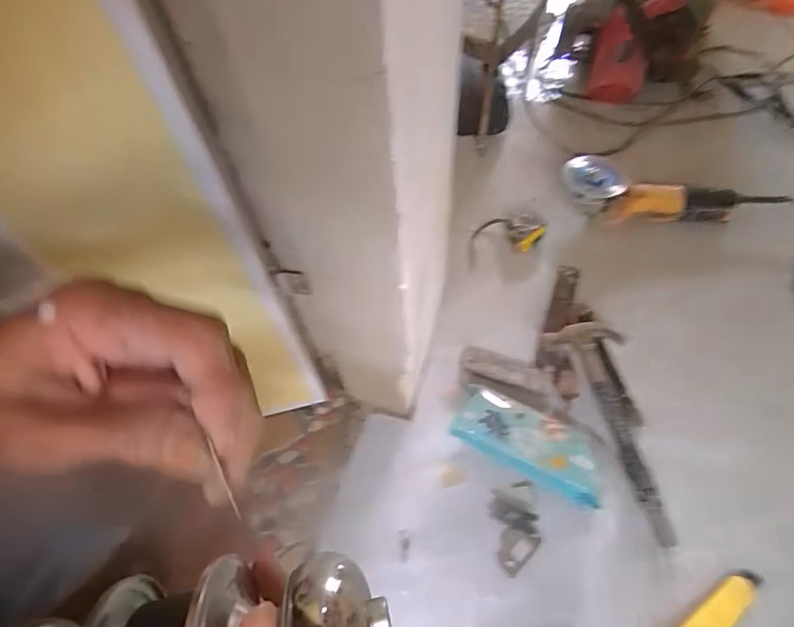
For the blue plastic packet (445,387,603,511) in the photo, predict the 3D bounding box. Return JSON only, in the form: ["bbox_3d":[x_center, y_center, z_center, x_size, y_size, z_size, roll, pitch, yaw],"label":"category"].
[{"bbox_3d":[0.160,0.159,0.567,0.180,0.047,0.082,24,61,15],"label":"blue plastic packet"}]

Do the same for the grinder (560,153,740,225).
[{"bbox_3d":[0.411,-0.194,0.745,0.271,0.098,0.092,2,58,3],"label":"grinder"}]

